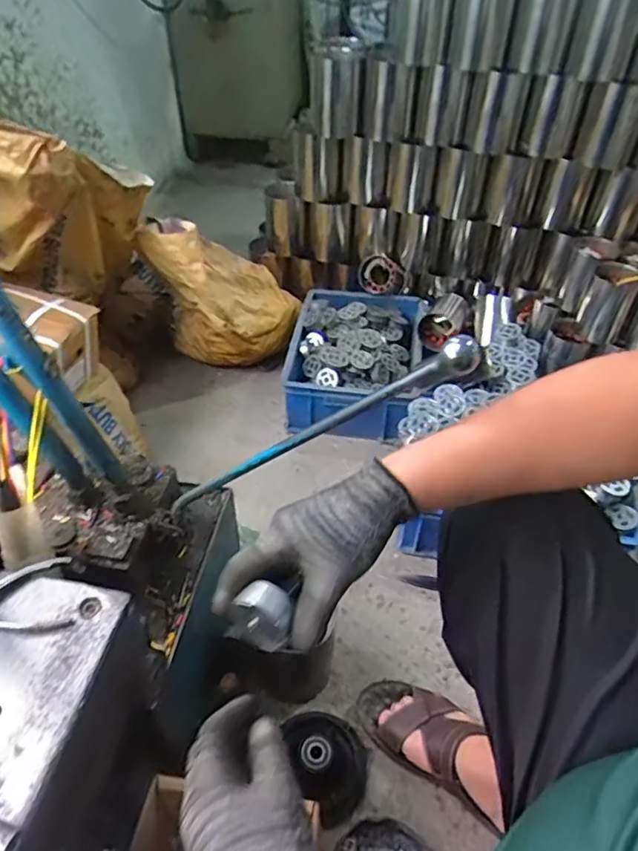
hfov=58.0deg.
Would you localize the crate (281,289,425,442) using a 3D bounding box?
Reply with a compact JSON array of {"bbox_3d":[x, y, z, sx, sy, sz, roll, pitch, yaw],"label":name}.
[{"bbox_3d":[0.087,-0.170,1.389,0.304,0.131,0.441,7,44,6],"label":"crate"}]

